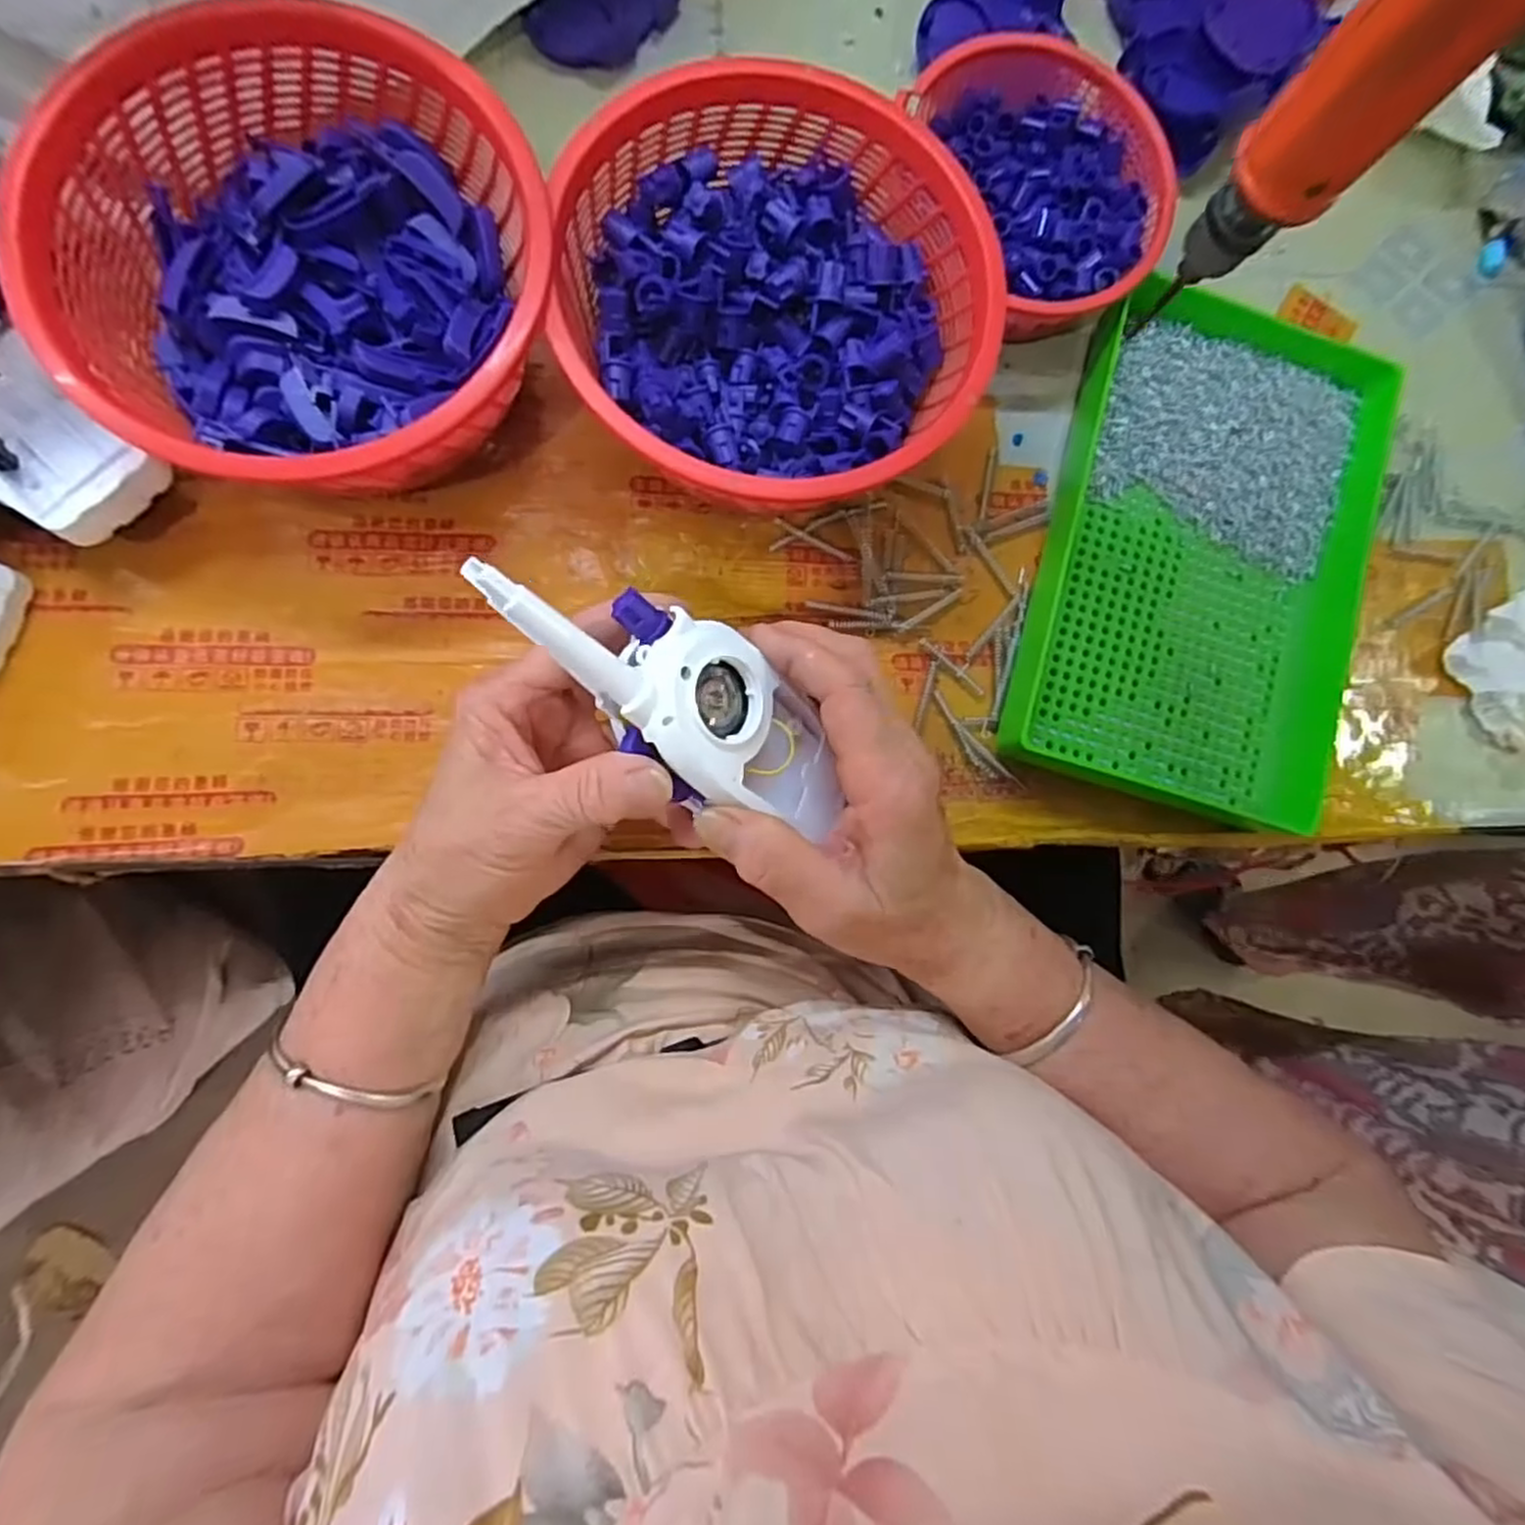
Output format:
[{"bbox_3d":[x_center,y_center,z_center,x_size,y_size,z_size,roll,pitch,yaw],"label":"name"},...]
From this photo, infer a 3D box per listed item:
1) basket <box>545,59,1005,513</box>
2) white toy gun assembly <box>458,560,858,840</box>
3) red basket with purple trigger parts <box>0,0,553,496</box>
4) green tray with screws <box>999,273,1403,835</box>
[{"bbox_3d":[0.003,-0.191,0.323,0.175,0.074,0.179,-9,88,-8],"label":"basket"},{"bbox_3d":[-0.029,-0.023,0.257,0.151,0.029,0.057,33,82,-34],"label":"white toy gun assembly"},{"bbox_3d":[-0.176,-0.188,0.300,0.177,0.078,0.172,1,85,-8],"label":"red basket with purple trigger parts"},{"bbox_3d":[0.216,-0.103,0.364,0.155,0.036,0.248,16,85,-6],"label":"green tray with screws"}]

